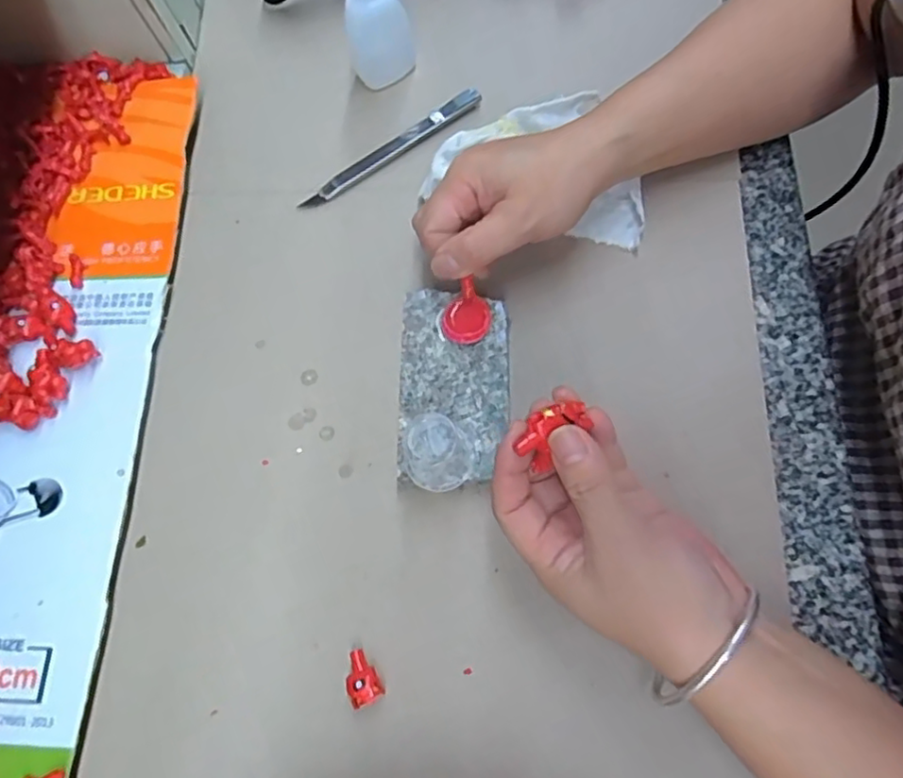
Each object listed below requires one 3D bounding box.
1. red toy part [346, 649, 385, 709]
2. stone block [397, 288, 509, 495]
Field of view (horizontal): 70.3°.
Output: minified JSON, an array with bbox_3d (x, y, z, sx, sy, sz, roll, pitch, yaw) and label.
[{"bbox_3d":[-0.046,0.146,0.323,0.015,0.010,0.025,-27,73,-6],"label":"red toy part"},{"bbox_3d":[0.002,-0.001,0.369,0.059,0.029,0.110,1,73,3],"label":"stone block"}]

